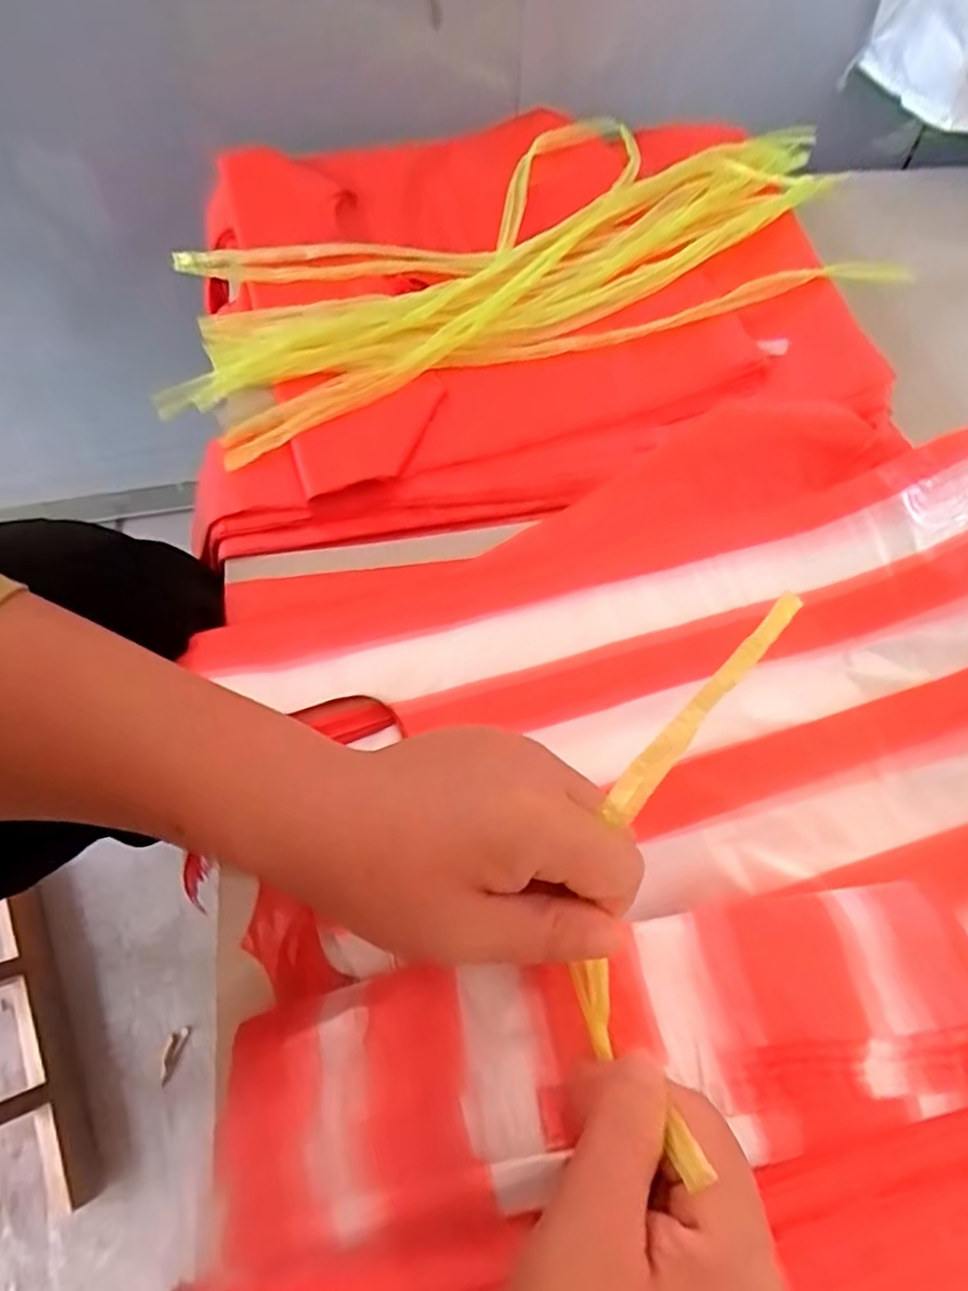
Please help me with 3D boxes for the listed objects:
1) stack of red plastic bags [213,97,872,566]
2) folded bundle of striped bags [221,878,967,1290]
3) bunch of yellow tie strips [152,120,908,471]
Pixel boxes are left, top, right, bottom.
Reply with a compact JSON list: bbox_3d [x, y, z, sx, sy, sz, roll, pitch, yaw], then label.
[{"bbox_3d":[0.028,-0.273,0.516,0.487,0.048,0.390,-9,65,-7],"label":"stack of red plastic bags"},{"bbox_3d":[0.050,0.168,0.268,0.305,0.029,0.105,-16,66,-3],"label":"folded bundle of striped bags"},{"bbox_3d":[0.017,-0.306,0.519,0.543,0.039,0.257,-19,67,-12],"label":"bunch of yellow tie strips"}]

